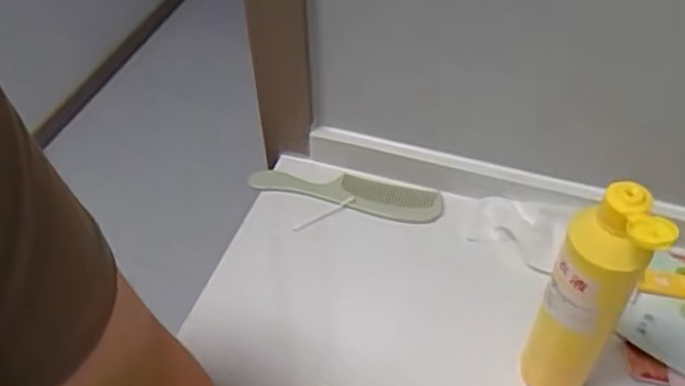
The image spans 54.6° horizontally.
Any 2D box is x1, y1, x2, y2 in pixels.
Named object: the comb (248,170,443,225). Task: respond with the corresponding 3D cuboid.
[{"bbox_3d":[0.003,-0.004,0.723,0.210,0.009,0.048,10,49,11],"label":"comb"}]

